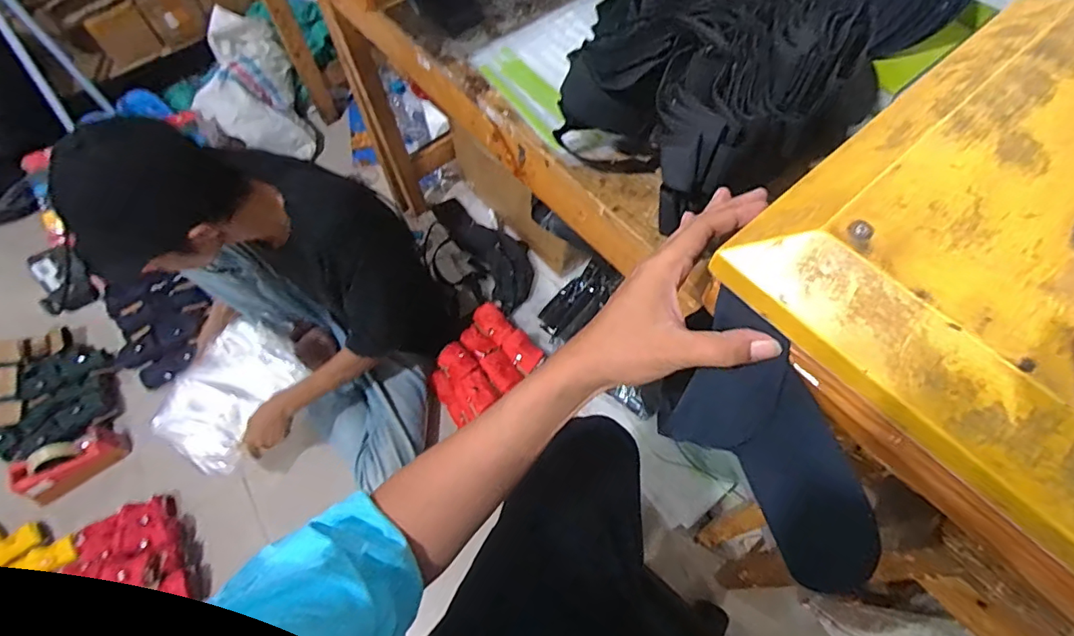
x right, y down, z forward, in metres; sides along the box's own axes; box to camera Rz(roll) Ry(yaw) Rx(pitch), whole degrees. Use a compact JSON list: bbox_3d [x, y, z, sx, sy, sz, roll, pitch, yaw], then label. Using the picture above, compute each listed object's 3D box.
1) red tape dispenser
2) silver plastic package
[{"bbox_3d":[-1.006,0.309,1.142,0.192,0.114,0.062,-36,66,-15],"label":"red tape dispenser"},{"bbox_3d":[-0.604,0.147,1.058,0.180,0.068,0.283,28,67,16],"label":"silver plastic package"}]

